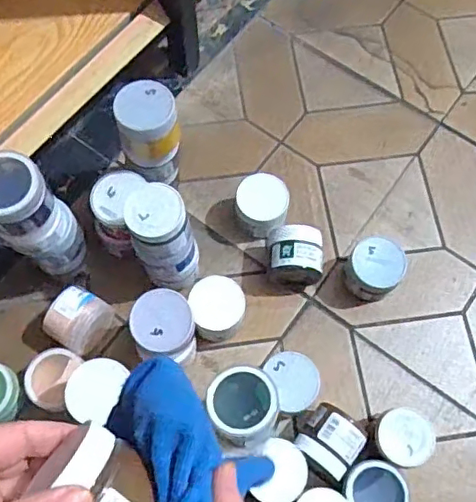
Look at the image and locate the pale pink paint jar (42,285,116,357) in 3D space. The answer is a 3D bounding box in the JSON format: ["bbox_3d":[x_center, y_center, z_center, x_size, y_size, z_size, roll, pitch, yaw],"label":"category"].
[{"bbox_3d":[-0.170,0.077,0.617,0.051,0.060,0.059,27,71,9],"label":"pale pink paint jar"}]

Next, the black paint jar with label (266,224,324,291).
[{"bbox_3d":[0.064,0.009,0.648,0.059,0.058,0.065,2,70,-1],"label":"black paint jar with label"}]

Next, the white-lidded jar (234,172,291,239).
[{"bbox_3d":[0.028,-0.051,0.668,0.058,0.060,0.061,0,70,-1],"label":"white-lidded jar"}]

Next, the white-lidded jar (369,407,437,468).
[{"bbox_3d":[0.162,0.190,0.581,0.059,0.056,0.055,1,70,-1],"label":"white-lidded jar"}]

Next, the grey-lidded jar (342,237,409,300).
[{"bbox_3d":[0.152,0.021,0.638,0.058,0.055,0.056,0,70,-1],"label":"grey-lidded jar"}]

